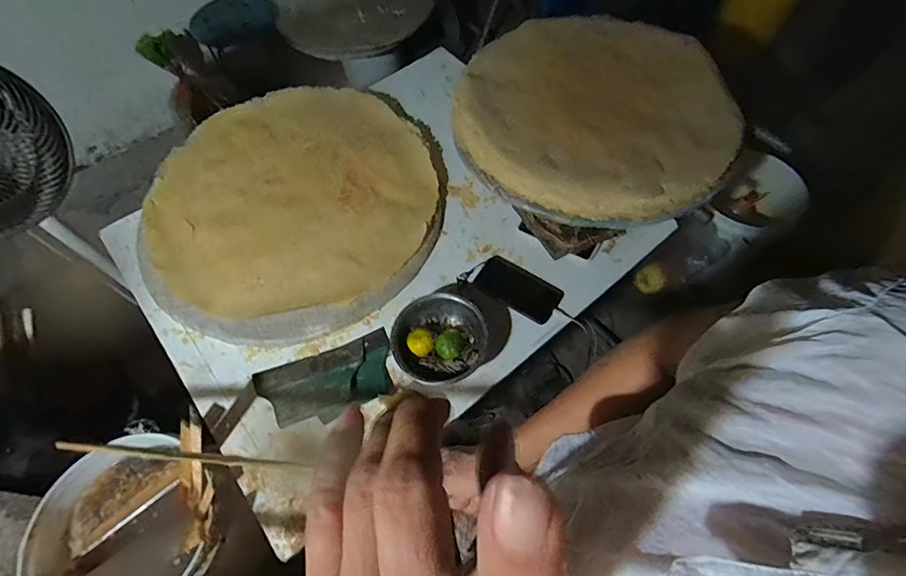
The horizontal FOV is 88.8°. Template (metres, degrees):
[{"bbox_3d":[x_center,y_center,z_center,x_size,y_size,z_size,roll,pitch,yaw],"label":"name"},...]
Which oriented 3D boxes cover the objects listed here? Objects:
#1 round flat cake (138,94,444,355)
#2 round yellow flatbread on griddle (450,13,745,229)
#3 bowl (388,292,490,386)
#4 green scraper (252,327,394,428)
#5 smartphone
[{"bbox_3d":[-0.334,-0.191,0.994,0.601,0.039,0.633,-1,61,2],"label":"round flat cake"},{"bbox_3d":[0.315,-0.394,1.031,0.586,0.104,0.534,-1,61,2],"label":"round yellow flatbread on griddle"},{"bbox_3d":[-0.024,0.090,0.813,0.159,0.052,0.157,-1,61,2],"label":"bowl"},{"bbox_3d":[-0.221,0.160,0.803,0.234,0.032,0.133,-20,62,-9],"label":"green scraper"},{"bbox_3d":[0.129,-0.002,0.893,0.156,0.013,0.092,33,61,10],"label":"smartphone"}]

